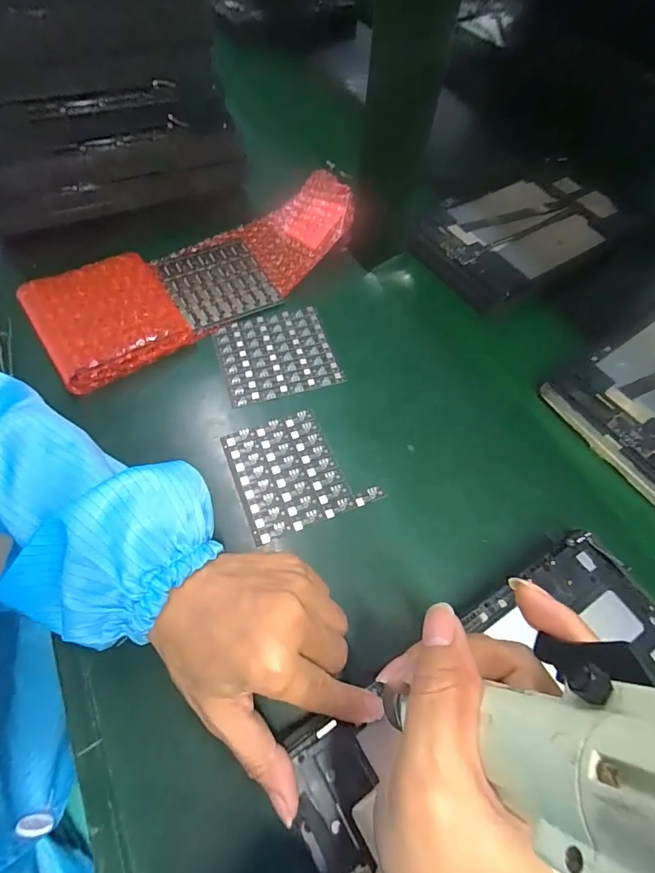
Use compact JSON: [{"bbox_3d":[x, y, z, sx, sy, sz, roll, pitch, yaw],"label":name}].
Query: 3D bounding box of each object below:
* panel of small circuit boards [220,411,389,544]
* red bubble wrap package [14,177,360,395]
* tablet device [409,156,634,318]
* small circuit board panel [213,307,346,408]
[{"bbox_3d":[-0.024,0.025,0.326,0.095,0.005,0.091,-19,64,-14],"label":"panel of small circuit boards"},{"bbox_3d":[-0.116,-0.169,0.412,0.332,0.044,0.125,-35,69,-21],"label":"red bubble wrap package"},{"bbox_3d":[0.222,-0.237,0.472,0.261,0.018,0.147,-32,66,-17],"label":"tablet device"},{"bbox_3d":[-0.047,-0.075,0.380,0.098,0.006,0.092,-15,63,-12],"label":"small circuit board panel"}]

